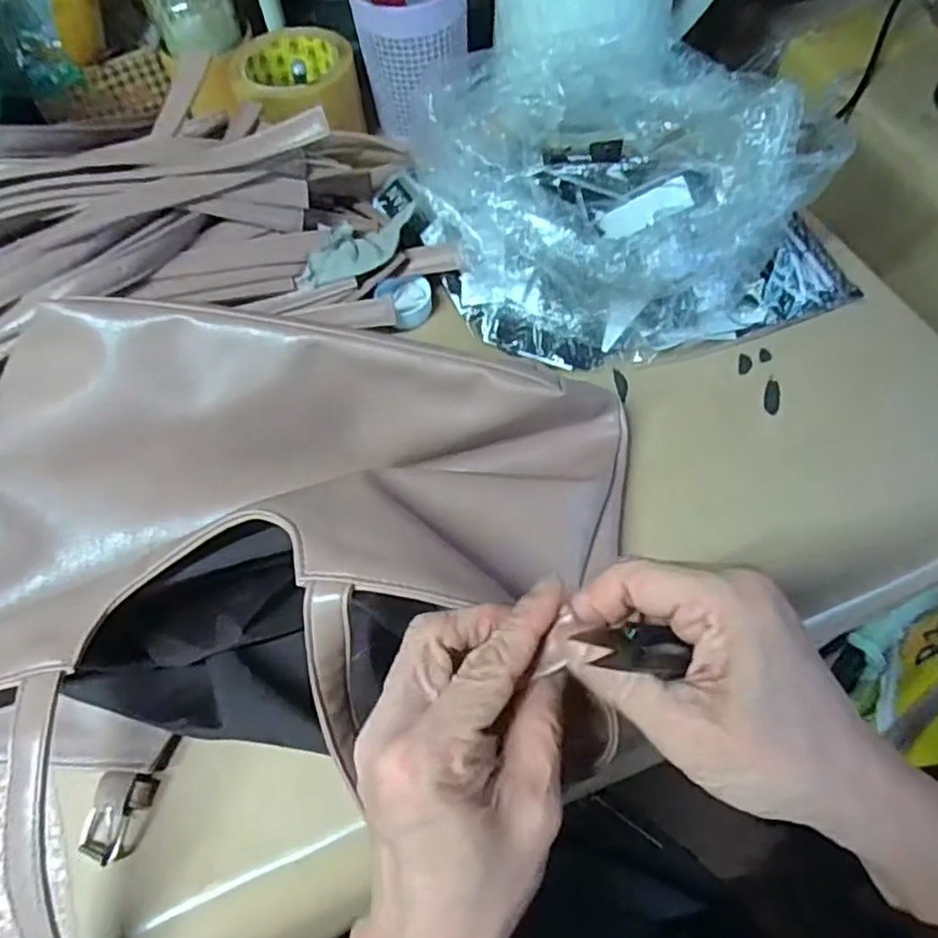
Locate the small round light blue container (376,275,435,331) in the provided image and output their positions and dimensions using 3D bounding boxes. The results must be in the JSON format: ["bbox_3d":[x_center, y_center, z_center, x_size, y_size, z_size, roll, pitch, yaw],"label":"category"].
[{"bbox_3d":[-0.046,-0.125,0.489,0.038,0.018,0.039,-1,62,1],"label":"small round light blue container"}]

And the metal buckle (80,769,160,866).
[{"bbox_3d":[-0.178,0.175,0.336,0.026,0.011,0.041,9,63,6],"label":"metal buckle"}]

